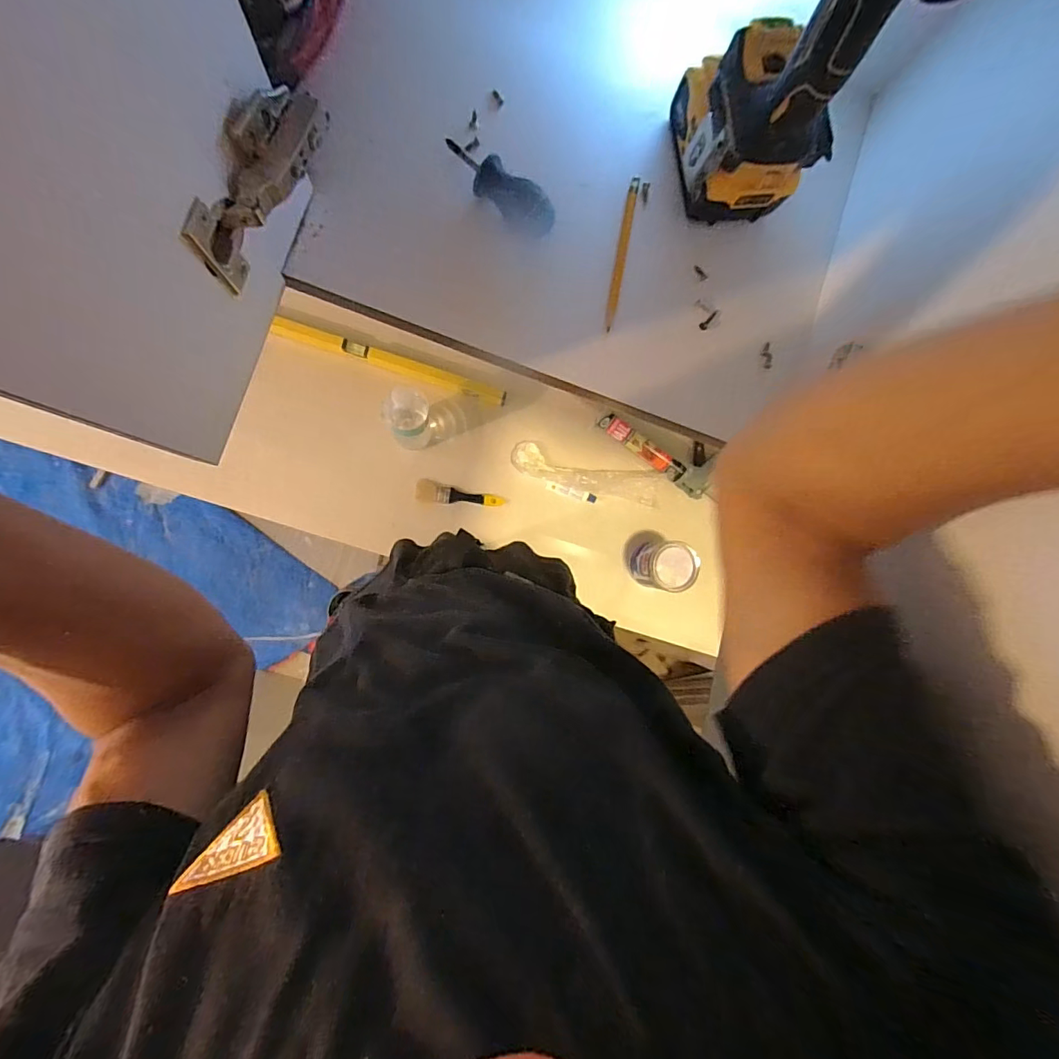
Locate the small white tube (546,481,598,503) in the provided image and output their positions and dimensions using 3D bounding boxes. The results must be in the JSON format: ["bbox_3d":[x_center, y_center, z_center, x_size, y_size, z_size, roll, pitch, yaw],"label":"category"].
[{"bbox_3d":[0.089,-0.079,1.004,0.109,0.013,0.018,18,85,4],"label":"small white tube"}]

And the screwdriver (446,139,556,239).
[{"bbox_3d":[-0.024,-0.268,0.372,0.096,0.027,0.026,37,83,-7],"label":"screwdriver"}]

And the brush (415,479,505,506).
[{"bbox_3d":[-0.141,-0.069,0.965,0.177,0.015,0.043,8,87,-9],"label":"brush"}]

